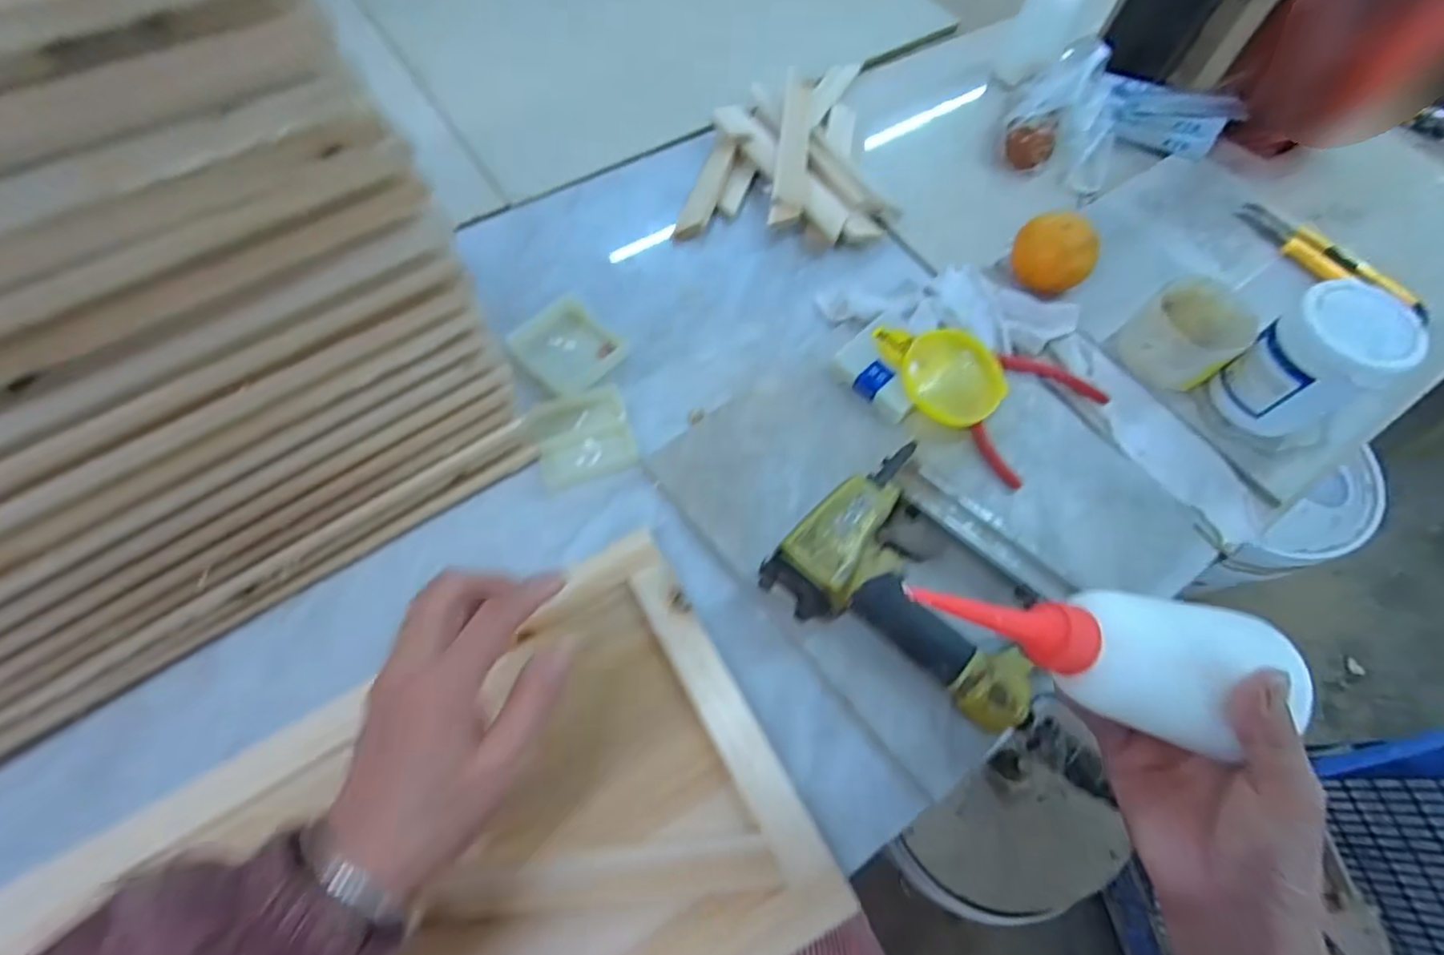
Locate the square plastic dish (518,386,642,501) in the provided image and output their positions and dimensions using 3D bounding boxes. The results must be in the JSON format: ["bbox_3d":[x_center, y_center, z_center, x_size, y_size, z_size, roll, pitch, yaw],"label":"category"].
[{"bbox_3d":[-0.108,-0.032,0.476,0.078,0.011,0.073,-22,70,-14],"label":"square plastic dish"}]

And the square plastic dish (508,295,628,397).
[{"bbox_3d":[-0.127,-0.109,0.510,0.078,0.012,0.076,37,68,13],"label":"square plastic dish"}]

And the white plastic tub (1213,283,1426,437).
[{"bbox_3d":[0.444,-0.085,0.467,0.079,0.113,0.073,1,65,-3],"label":"white plastic tub"}]

